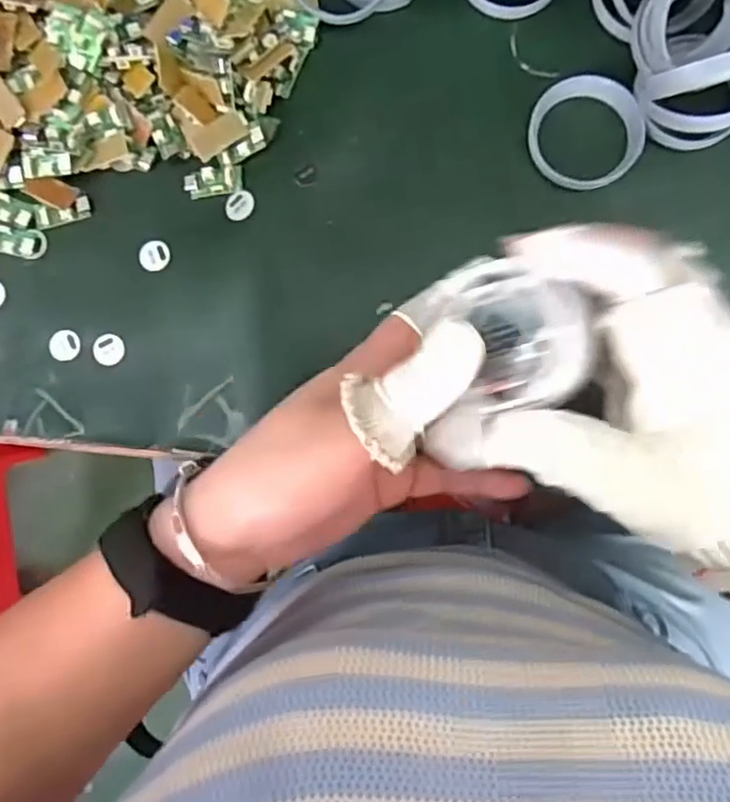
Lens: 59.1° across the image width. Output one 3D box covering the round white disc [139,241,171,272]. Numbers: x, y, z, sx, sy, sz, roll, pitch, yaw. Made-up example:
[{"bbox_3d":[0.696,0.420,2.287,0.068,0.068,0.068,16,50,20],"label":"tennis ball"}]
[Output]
[{"bbox_3d":[-0.118,-0.082,0.363,0.017,0.004,0.017,0,88,3],"label":"round white disc"}]

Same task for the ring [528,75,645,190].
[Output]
[{"bbox_3d":[0.120,-0.145,0.352,0.059,0.021,0.054,0,88,3],"label":"ring"}]

